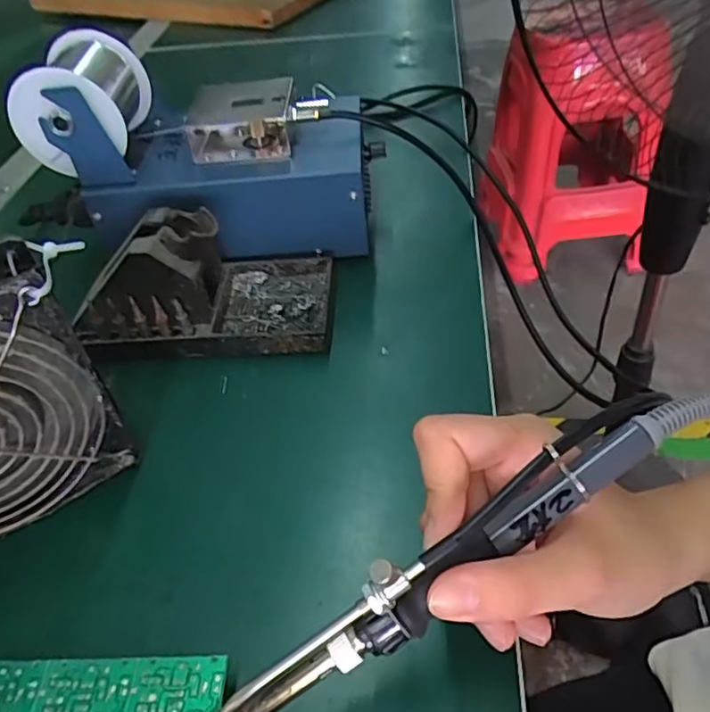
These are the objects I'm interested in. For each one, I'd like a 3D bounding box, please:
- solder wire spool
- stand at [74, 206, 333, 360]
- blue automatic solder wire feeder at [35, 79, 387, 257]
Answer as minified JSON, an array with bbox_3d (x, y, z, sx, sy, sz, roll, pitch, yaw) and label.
[{"bbox_3d":[-0.166,-0.160,0.384,0.066,0.056,0.079,-1,44,5],"label":"solder wire spool"},{"bbox_3d":[-0.090,-0.048,0.373,0.144,0.071,0.076,-5,44,3],"label":"stand"},{"bbox_3d":[-0.084,-0.132,0.417,0.189,0.119,0.106,-2,44,6],"label":"blue automatic solder wire feeder"}]

